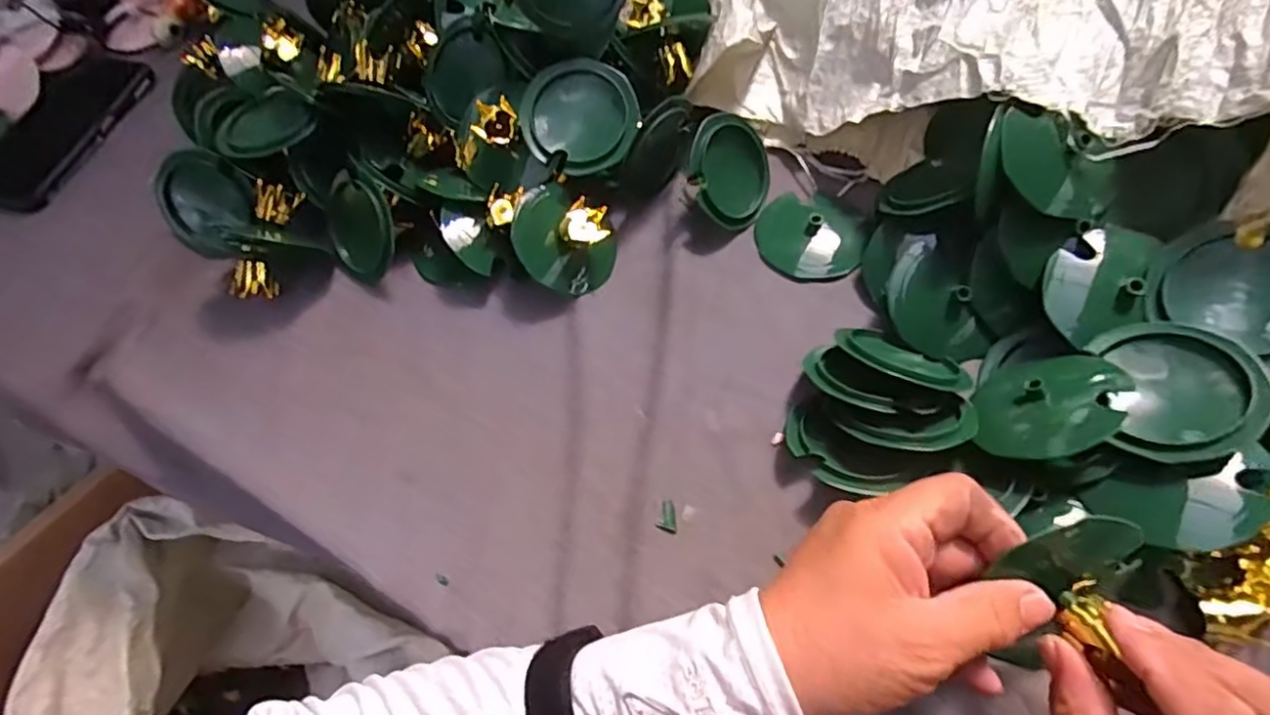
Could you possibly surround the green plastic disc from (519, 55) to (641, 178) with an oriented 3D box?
[{"bbox_3d":[-0.036,-0.157,0.415,0.073,0.010,0.071,0,89,1],"label":"green plastic disc"}]

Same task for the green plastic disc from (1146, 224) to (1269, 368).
[{"bbox_3d":[0.309,-0.036,0.319,0.075,0.015,0.065,30,89,30],"label":"green plastic disc"}]

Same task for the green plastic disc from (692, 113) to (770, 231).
[{"bbox_3d":[0.069,-0.127,0.436,0.068,0.007,0.074,2,87,-38],"label":"green plastic disc"}]

